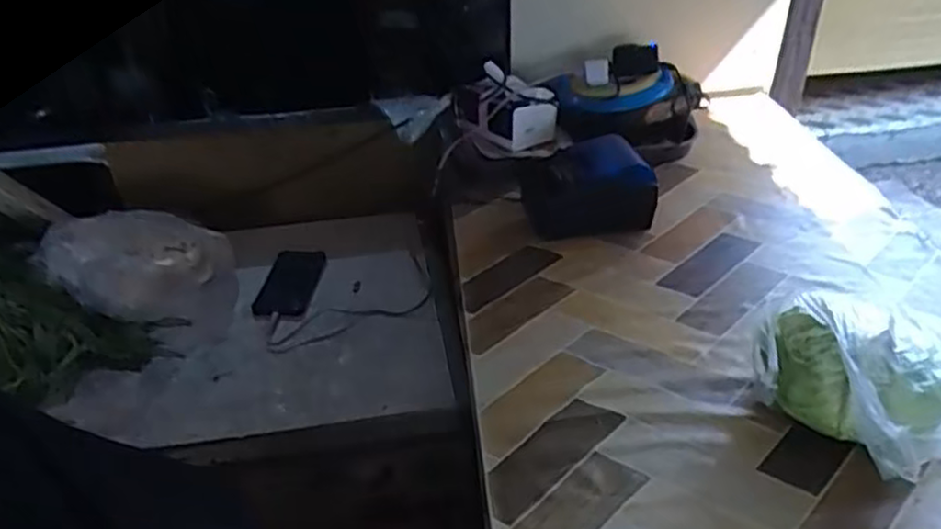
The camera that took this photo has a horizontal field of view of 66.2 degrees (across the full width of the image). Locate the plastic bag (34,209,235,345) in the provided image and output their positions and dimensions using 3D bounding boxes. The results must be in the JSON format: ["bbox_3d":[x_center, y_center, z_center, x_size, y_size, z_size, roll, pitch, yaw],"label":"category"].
[{"bbox_3d":[-0.476,0.006,1.067,0.220,0.161,0.157,2,35,8],"label":"plastic bag"}]

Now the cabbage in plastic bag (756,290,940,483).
[{"bbox_3d":[0.335,0.099,0.625,0.138,0.112,0.159,-22,39,-26],"label":"cabbage in plastic bag"}]

